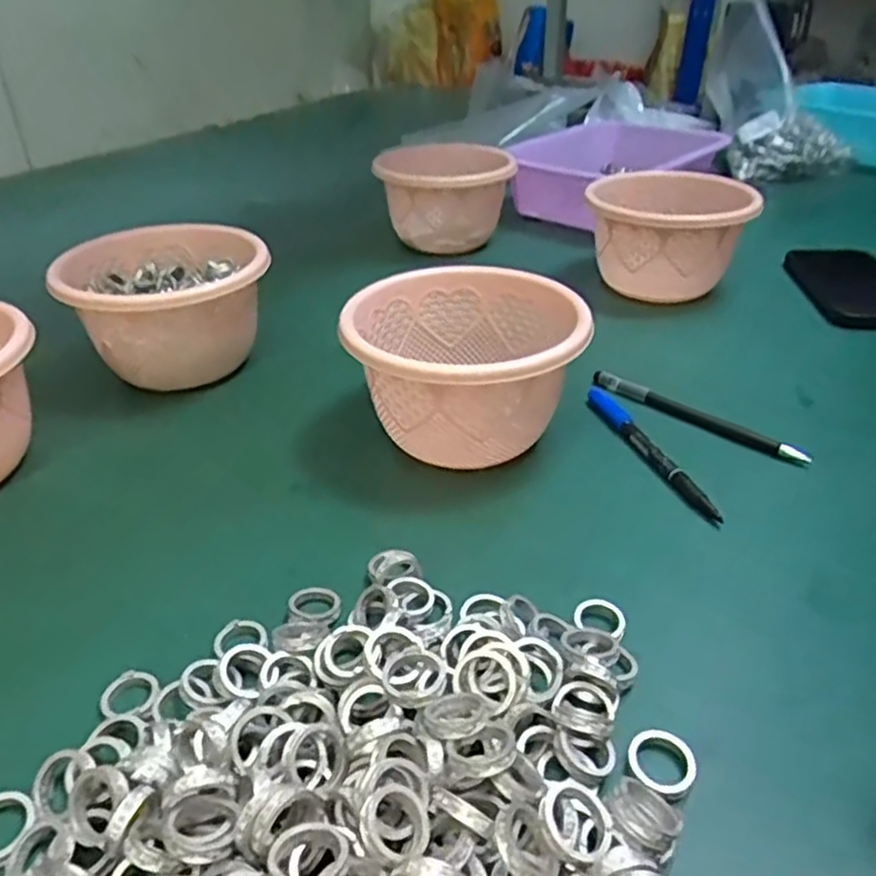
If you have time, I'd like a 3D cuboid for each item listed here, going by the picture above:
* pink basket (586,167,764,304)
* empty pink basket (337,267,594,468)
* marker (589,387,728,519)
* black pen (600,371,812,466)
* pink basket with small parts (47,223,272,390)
[{"bbox_3d":[0.214,-0.186,0.655,0.140,0.088,0.153,14,37,21],"label":"pink basket"},{"bbox_3d":[0.018,-0.041,0.449,0.141,0.087,0.139,-1,34,1],"label":"empty pink basket"},{"bbox_3d":[0.134,0.005,0.448,0.013,0.010,0.144,-11,36,-16],"label":"marker"},{"bbox_3d":[0.174,-0.015,0.479,0.017,0.011,0.153,-28,44,-35],"label":"black pen"},{"bbox_3d":[-0.199,-0.095,0.537,0.146,0.093,0.132,-15,37,-19],"label":"pink basket with small parts"}]

